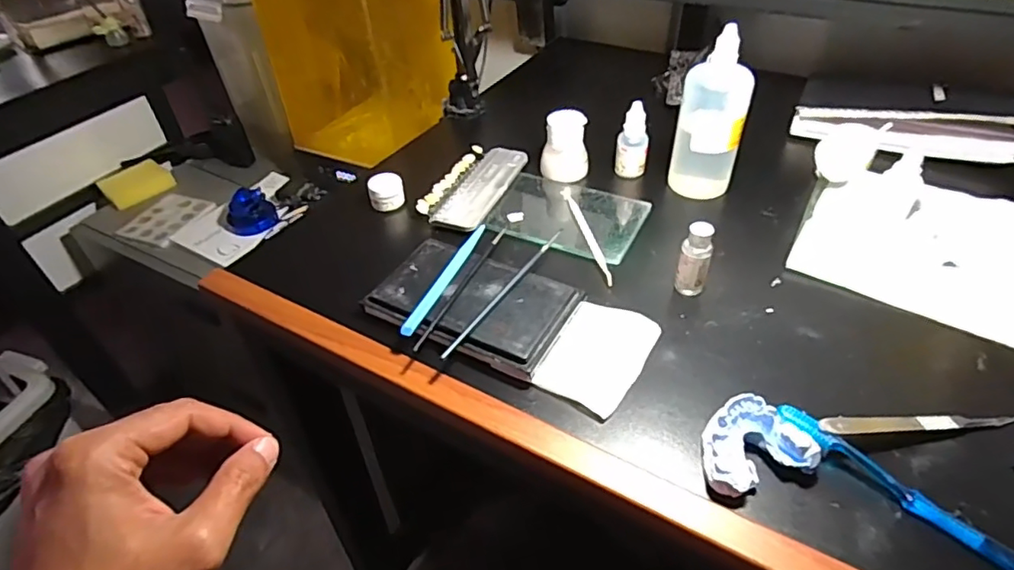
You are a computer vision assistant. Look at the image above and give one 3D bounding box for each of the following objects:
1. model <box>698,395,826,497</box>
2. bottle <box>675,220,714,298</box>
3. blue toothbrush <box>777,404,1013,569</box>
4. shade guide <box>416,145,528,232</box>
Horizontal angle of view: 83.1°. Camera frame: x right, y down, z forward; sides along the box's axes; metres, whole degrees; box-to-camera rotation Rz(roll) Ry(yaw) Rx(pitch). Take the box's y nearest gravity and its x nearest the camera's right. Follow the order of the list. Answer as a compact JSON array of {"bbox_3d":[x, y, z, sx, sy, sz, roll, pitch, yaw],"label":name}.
[{"bbox_3d":[0.147,0.100,0.353,0.064,0.030,0.048,-13,43,-11],"label":"model"},{"bbox_3d":[0.152,-0.020,0.461,0.024,0.063,0.019,16,46,20],"label":"bottle"},{"bbox_3d":[0.244,0.132,0.327,0.013,0.019,0.187,-33,50,-29],"label":"blue toothbrush"},{"bbox_3d":[-0.035,-0.104,0.593,0.068,0.009,0.141,15,45,18],"label":"shade guide"}]

